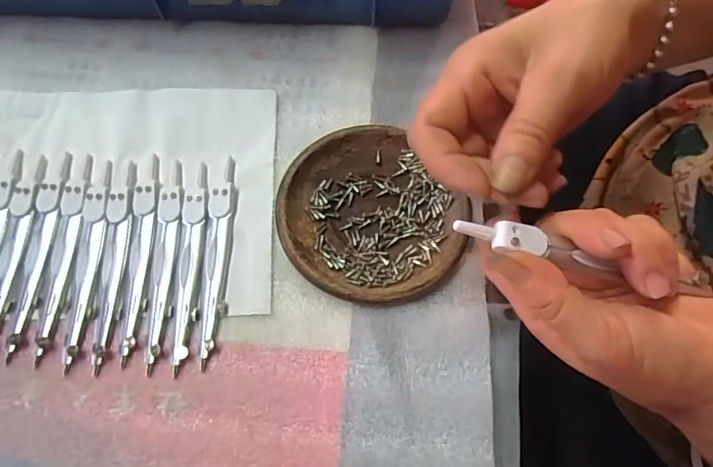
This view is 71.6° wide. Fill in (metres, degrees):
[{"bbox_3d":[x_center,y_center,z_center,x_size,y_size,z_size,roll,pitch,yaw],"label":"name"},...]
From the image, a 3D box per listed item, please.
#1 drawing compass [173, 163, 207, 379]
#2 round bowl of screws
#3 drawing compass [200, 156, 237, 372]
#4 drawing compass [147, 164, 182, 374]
[{"bbox_3d":[-0.101,0.017,0.300,0.014,0.008,0.125,0,72,0],"label":"drawing compass"},{"bbox_3d":[0.007,-0.009,0.303,0.104,0.017,0.109,0,72,0],"label":"round bowl of screws"},{"bbox_3d":[-0.084,0.013,0.301,0.016,0.007,0.126,-1,72,-1],"label":"drawing compass"},{"bbox_3d":[-0.116,0.016,0.300,0.014,0.007,0.129,-1,72,-1],"label":"drawing compass"}]

